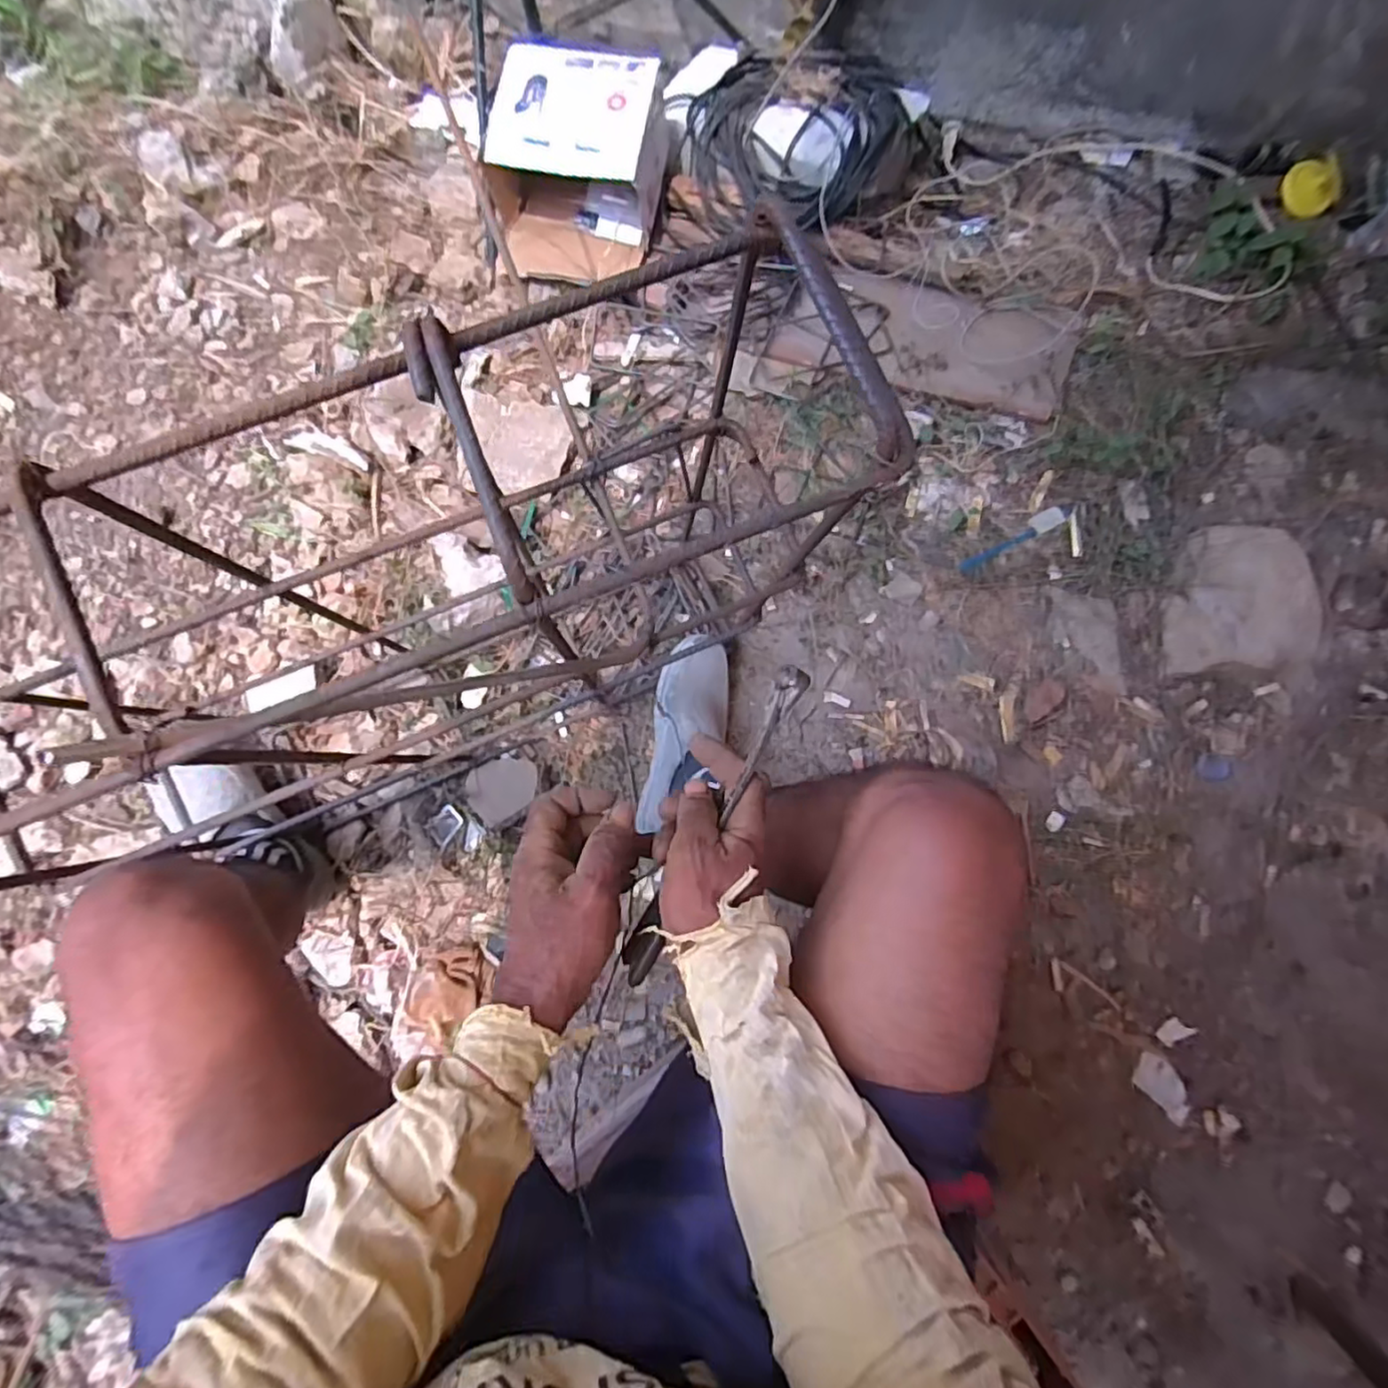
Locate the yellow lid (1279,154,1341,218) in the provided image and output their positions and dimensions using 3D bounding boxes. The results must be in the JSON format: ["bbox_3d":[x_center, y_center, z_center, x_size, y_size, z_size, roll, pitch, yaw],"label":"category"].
[{"bbox_3d":[0.868,-0.717,0.924,0.069,0.020,0.091,-4,80,10],"label":"yellow lid"}]

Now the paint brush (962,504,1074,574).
[{"bbox_3d":[0.429,-0.210,0.876,0.169,0.013,0.027,-26,74,-6],"label":"paint brush"}]

